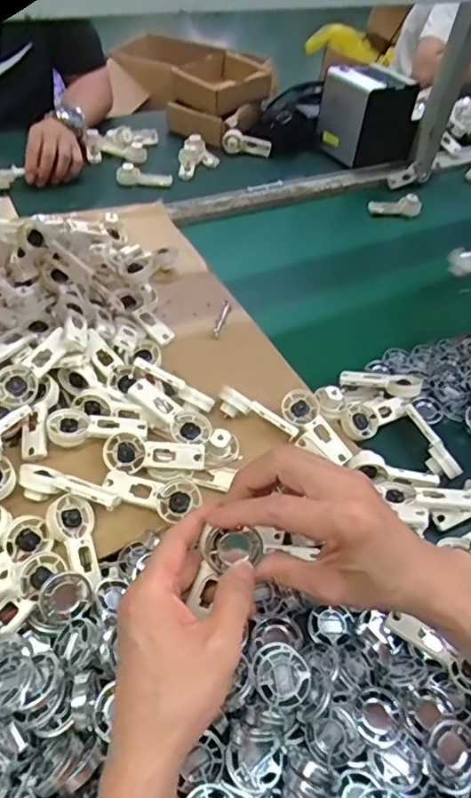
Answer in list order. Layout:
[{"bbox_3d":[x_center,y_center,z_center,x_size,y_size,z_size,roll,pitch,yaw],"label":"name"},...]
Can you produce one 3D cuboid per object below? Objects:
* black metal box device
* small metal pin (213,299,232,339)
[{"bbox_3d":[0.264,-0.551,1.096,0.166,0.173,0.133,-17,52,-22],"label":"black metal box device"},{"bbox_3d":[-0.017,-0.103,0.720,0.011,0.009,0.074,12,48,5],"label":"small metal pin"}]

